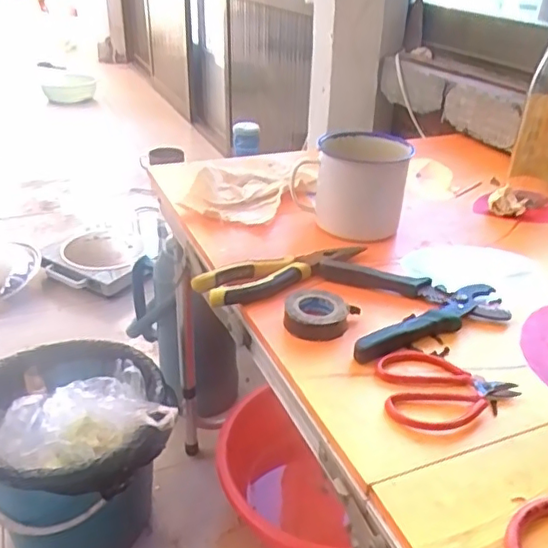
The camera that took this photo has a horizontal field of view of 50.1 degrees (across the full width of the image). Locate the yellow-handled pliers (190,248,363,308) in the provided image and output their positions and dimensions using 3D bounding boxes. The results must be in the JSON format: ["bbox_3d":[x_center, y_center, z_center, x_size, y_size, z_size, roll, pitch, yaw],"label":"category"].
[{"bbox_3d":[0.008,-0.006,0.569,0.172,0.016,0.048,-19,37,-32],"label":"yellow-handled pliers"}]

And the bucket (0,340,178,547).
[{"bbox_3d":[-0.304,0.279,0.892,0.269,0.264,0.276,2,31,-1],"label":"bucket"}]

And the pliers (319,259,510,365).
[{"bbox_3d":[0.132,0.025,0.535,0.152,0.016,0.140,-3,31,-9],"label":"pliers"}]

